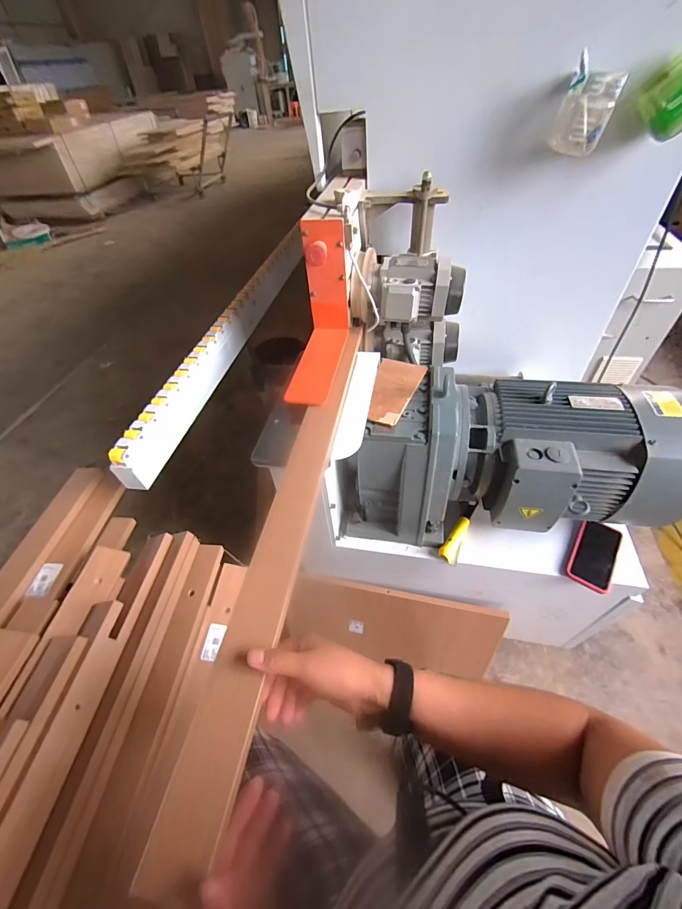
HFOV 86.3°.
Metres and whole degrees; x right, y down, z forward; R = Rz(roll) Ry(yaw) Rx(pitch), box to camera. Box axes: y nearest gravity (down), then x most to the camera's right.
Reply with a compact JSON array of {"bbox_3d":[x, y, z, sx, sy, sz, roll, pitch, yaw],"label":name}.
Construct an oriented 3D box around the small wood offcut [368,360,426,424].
[{"bbox_3d":[0.105,-0.131,0.728,0.093,0.010,0.193,13,50,16],"label":"small wood offcut"}]

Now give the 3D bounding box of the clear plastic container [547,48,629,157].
[{"bbox_3d":[0.432,-0.609,0.647,0.091,0.113,0.049,15,51,18],"label":"clear plastic container"}]

